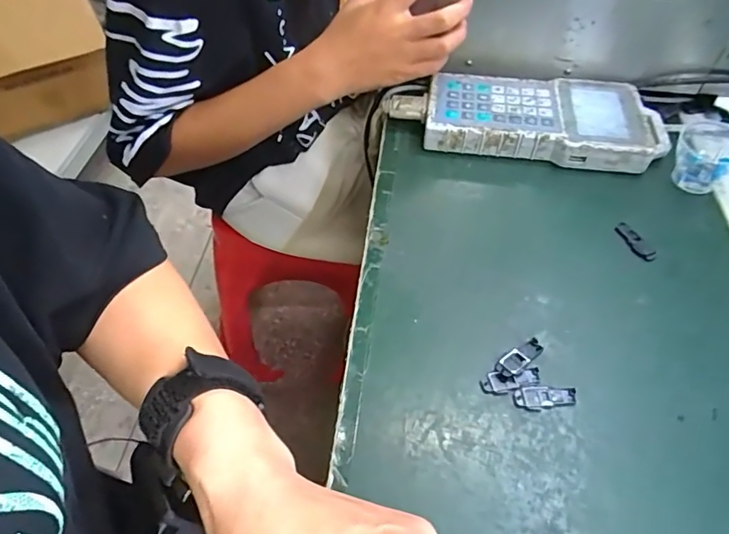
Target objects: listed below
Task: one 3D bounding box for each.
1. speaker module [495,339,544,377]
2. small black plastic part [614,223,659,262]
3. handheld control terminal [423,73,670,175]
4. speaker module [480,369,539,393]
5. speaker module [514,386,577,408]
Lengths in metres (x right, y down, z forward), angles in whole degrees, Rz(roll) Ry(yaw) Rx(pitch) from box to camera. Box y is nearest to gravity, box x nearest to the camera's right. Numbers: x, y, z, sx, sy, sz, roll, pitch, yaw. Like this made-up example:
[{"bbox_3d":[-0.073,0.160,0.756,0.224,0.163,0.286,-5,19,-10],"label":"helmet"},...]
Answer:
[{"bbox_3d":[0.106,0.061,0.345,0.037,0.004,0.014,-34,60,-25],"label":"speaker module"},{"bbox_3d":[0.222,-0.021,0.415,0.017,0.006,0.040,-15,54,-13],"label":"small black plastic part"},{"bbox_3d":[0.175,-0.144,0.493,0.226,0.033,0.101,8,52,4],"label":"handheld control terminal"},{"bbox_3d":[0.097,0.076,0.337,0.040,0.004,0.014,-2,52,-4],"label":"speaker module"},{"bbox_3d":[0.118,0.083,0.329,0.039,0.004,0.014,-2,52,-4],"label":"speaker module"}]

